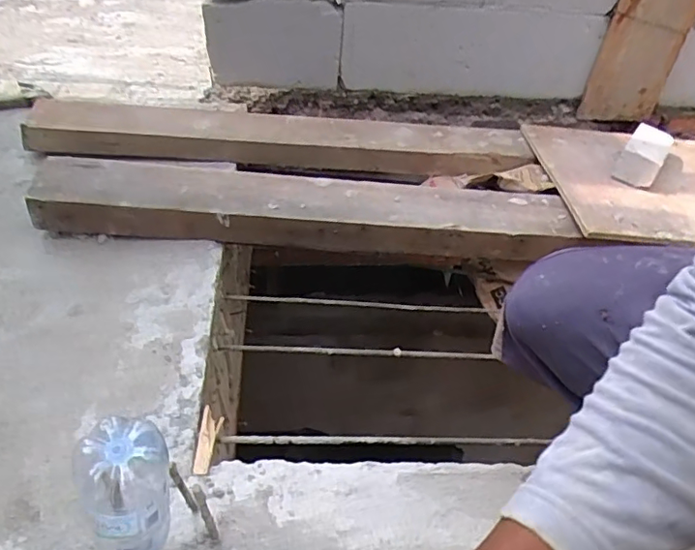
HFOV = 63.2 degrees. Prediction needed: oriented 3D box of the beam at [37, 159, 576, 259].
[{"bbox_3d":[-0.050,-0.119,0.964,0.890,0.089,0.140,1,43,-6],"label":"beam"}]

